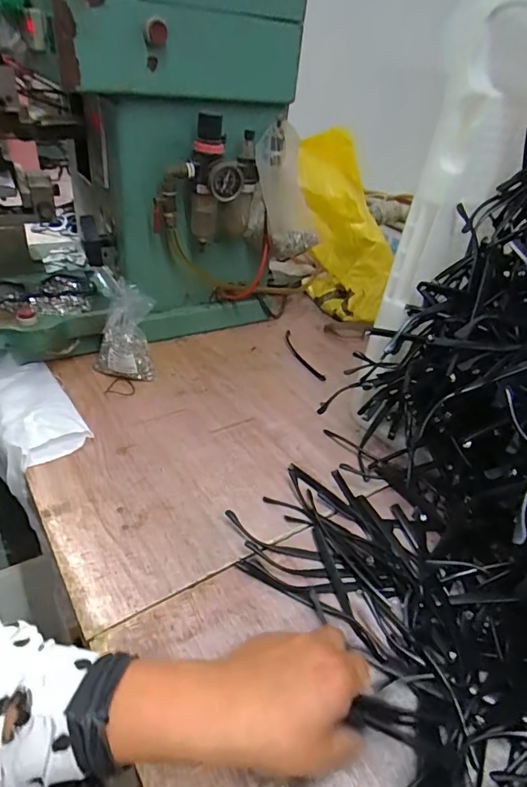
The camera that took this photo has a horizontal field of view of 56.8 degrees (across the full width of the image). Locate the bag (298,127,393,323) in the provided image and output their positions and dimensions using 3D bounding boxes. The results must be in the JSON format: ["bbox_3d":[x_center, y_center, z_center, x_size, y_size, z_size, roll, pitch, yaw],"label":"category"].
[{"bbox_3d":[0.129,-0.272,0.846,0.125,0.319,0.122,-8,-6,-20],"label":"bag"}]

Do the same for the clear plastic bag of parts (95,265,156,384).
[{"bbox_3d":[-0.180,-0.090,0.621,0.073,0.150,0.069,-7,-7,-19],"label":"clear plastic bag of parts"}]

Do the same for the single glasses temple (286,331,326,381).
[{"bbox_3d":[0.055,-0.058,0.720,0.017,0.008,0.144,-6,37,-17],"label":"single glasses temple"}]

